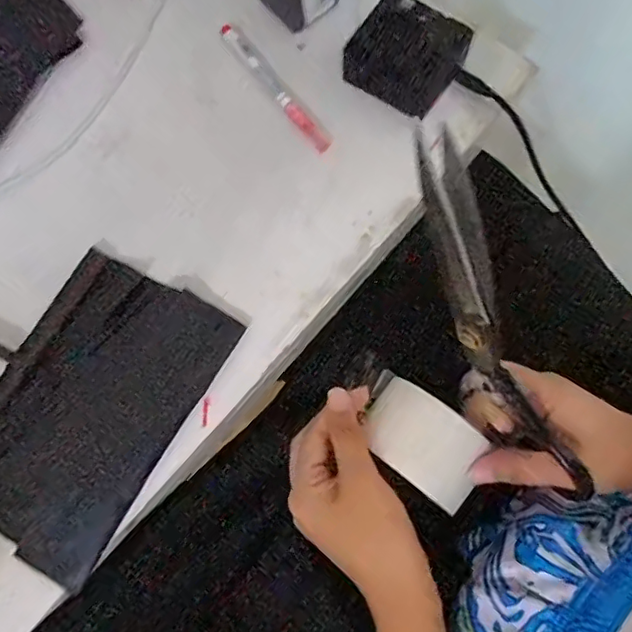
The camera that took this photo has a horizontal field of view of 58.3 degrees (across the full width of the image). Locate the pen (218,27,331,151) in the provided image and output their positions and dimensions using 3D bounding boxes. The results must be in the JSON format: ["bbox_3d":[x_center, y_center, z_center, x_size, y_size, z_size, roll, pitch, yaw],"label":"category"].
[{"bbox_3d":[-0.035,-0.185,0.449,0.015,0.012,0.141,-35,76,-9],"label":"pen"}]

